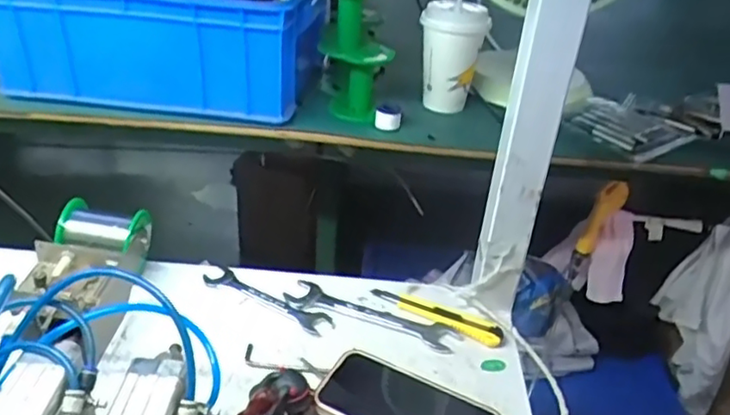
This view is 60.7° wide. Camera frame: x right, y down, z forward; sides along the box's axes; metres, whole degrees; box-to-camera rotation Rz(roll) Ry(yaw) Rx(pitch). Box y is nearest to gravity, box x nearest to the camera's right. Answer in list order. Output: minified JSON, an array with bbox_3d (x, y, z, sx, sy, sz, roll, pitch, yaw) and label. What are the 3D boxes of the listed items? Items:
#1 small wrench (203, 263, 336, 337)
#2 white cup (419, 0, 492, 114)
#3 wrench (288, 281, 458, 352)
[{"bbox_3d":[-0.102,0.095,0.648,0.150,0.004,0.033,22,36,24],"label":"small wrench"},{"bbox_3d":[0.103,-0.183,0.737,0.074,0.132,0.075,10,33,7],"label":"white cup"},{"bbox_3d":[0.007,0.110,0.632,0.176,0.004,0.035,16,34,15],"label":"wrench"}]

